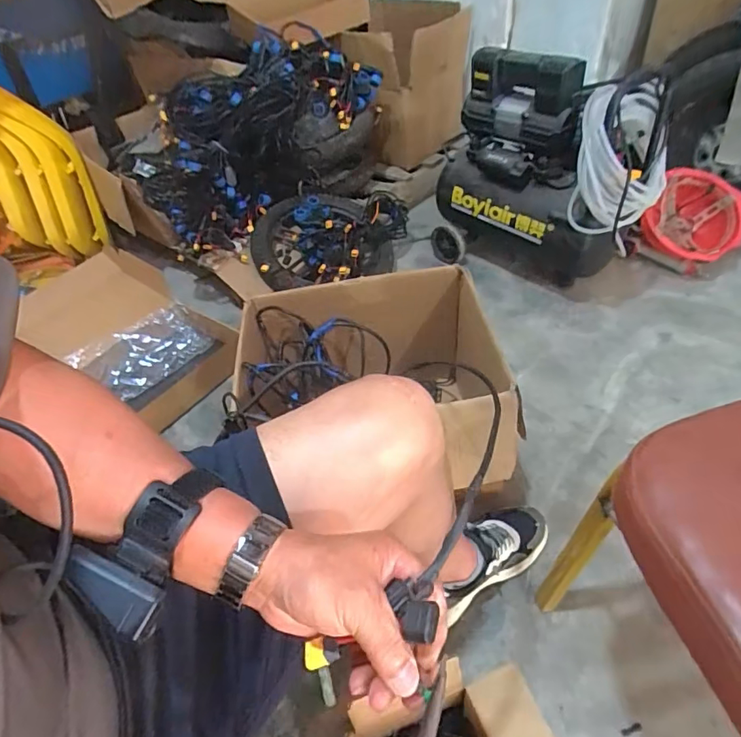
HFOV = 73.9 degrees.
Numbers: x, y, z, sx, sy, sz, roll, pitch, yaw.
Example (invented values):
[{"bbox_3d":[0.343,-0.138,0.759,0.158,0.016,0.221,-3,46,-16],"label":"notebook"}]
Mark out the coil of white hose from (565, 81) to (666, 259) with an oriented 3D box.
[{"bbox_3d":[0.530,-0.446,1.031,0.186,0.248,0.219,12,49,20],"label":"coil of white hose"}]

